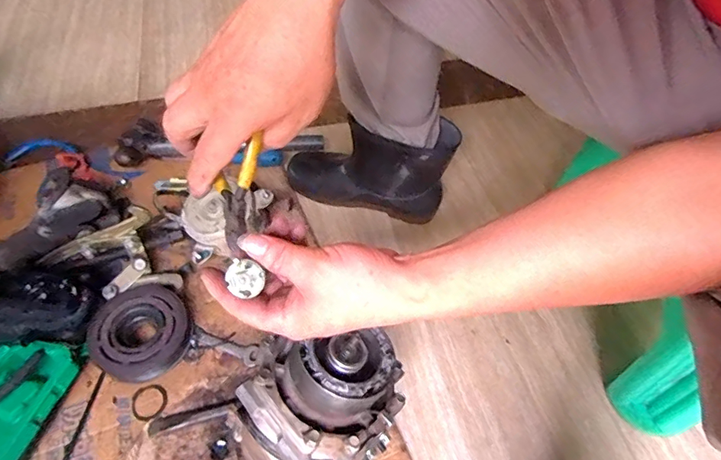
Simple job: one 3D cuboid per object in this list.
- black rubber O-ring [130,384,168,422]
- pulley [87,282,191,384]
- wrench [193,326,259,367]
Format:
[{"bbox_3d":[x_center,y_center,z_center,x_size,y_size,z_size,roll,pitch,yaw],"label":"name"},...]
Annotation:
[{"bbox_3d":[-0.243,0.196,0.529,0.042,0.004,0.039,34,57,23],"label":"black rubber O-ring"},{"bbox_3d":[-0.265,0.122,0.557,0.104,0.047,0.114,1,51,-1],"label":"pulley"},{"bbox_3d":[-0.167,0.140,0.569,0.099,0.004,0.025,19,53,13],"label":"wrench"}]

